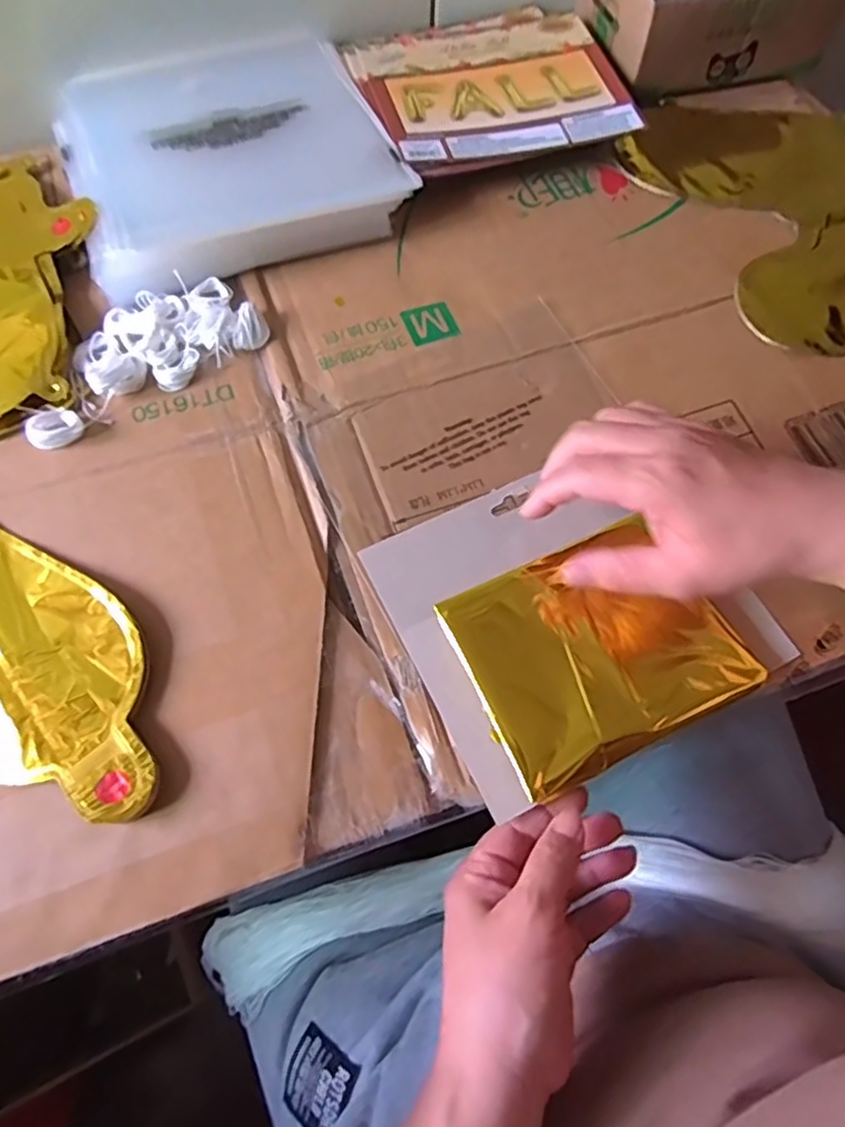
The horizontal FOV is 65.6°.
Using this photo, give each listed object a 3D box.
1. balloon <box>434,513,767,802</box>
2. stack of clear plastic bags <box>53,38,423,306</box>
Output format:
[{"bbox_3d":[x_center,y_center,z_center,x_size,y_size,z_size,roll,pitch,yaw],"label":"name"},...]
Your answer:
[{"bbox_3d":[0.093,0.044,0.351,0.136,0.010,0.110,-24,69,-11],"label":"balloon"},{"bbox_3d":[-0.146,-0.308,0.484,0.221,0.033,0.230,-22,69,-10],"label":"stack of clear plastic bags"}]

